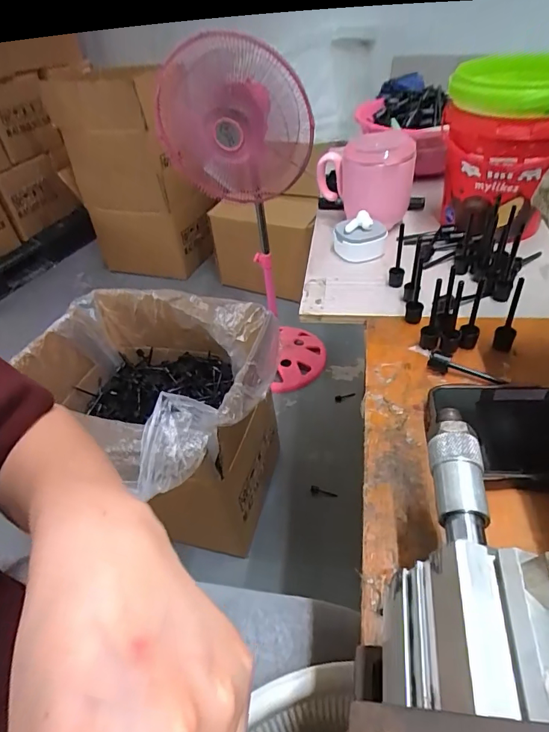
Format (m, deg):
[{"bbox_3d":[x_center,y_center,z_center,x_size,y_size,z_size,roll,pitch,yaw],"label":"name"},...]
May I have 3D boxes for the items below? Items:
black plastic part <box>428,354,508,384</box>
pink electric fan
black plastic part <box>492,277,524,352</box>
[{"bbox_3d":[0.146,0.003,0.339,0.056,0.009,0.011,17,48,25],"label":"black plastic part"},{"bbox_3d":[-0.049,-0.324,1.158,0.324,0.861,0.252,-13,43,-6],"label":"pink electric fan"},{"bbox_3d":[0.181,-0.037,0.341,0.014,0.061,0.009,14,47,22],"label":"black plastic part"}]

